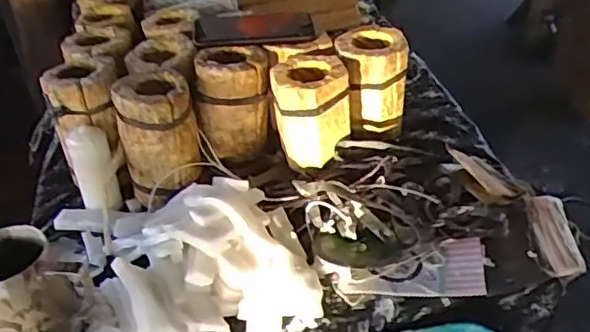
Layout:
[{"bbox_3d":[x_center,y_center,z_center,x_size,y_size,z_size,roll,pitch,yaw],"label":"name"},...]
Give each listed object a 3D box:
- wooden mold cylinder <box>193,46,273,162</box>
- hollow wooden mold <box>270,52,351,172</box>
[{"bbox_3d":[-0.074,-0.082,0.798,0.090,0.122,0.079,-4,37,3],"label":"wooden mold cylinder"},{"bbox_3d":[0.022,-0.070,0.763,0.087,0.106,0.091,-8,37,-2],"label":"hollow wooden mold"}]

